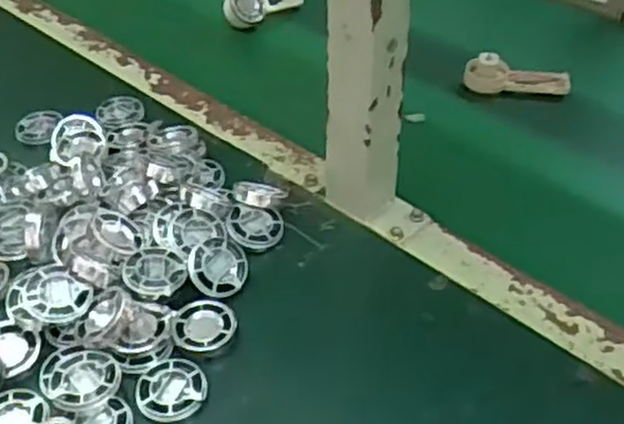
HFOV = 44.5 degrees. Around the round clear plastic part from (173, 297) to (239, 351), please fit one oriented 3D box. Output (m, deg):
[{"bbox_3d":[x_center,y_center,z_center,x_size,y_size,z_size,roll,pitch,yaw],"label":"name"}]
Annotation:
[{"bbox_3d":[-0.066,0.069,0.469,0.039,0.011,0.035,-9,42,-10],"label":"round clear plastic part"}]

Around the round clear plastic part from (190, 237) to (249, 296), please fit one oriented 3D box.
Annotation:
[{"bbox_3d":[-0.061,0.035,0.496,0.039,0.005,0.042,11,66,-25],"label":"round clear plastic part"}]

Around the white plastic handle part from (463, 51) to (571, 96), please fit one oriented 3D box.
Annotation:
[{"bbox_3d":[0.186,-0.123,0.695,0.092,0.035,0.019,8,4,7],"label":"white plastic handle part"}]

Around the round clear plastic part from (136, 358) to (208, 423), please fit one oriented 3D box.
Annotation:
[{"bbox_3d":[-0.080,0.101,0.437,0.038,0.004,0.039,0,41,0],"label":"round clear plastic part"}]

